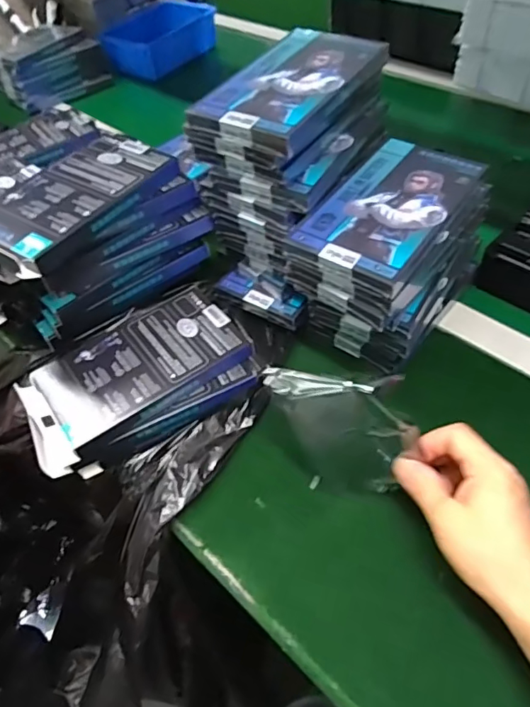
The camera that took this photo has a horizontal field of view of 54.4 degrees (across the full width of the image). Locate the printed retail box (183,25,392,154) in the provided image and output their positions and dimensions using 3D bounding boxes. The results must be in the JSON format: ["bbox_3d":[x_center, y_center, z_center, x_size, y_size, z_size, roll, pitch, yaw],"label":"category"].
[{"bbox_3d":[0.027,-0.225,0.431,0.100,0.020,0.169,26,58,25],"label":"printed retail box"}]

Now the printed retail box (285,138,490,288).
[{"bbox_3d":[0.102,-0.121,0.417,0.093,0.009,0.165,28,59,26],"label":"printed retail box"}]

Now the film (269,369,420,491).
[{"bbox_3d":[0.052,0.052,0.375,0.098,0.089,0.040,18,55,20],"label":"film"}]

